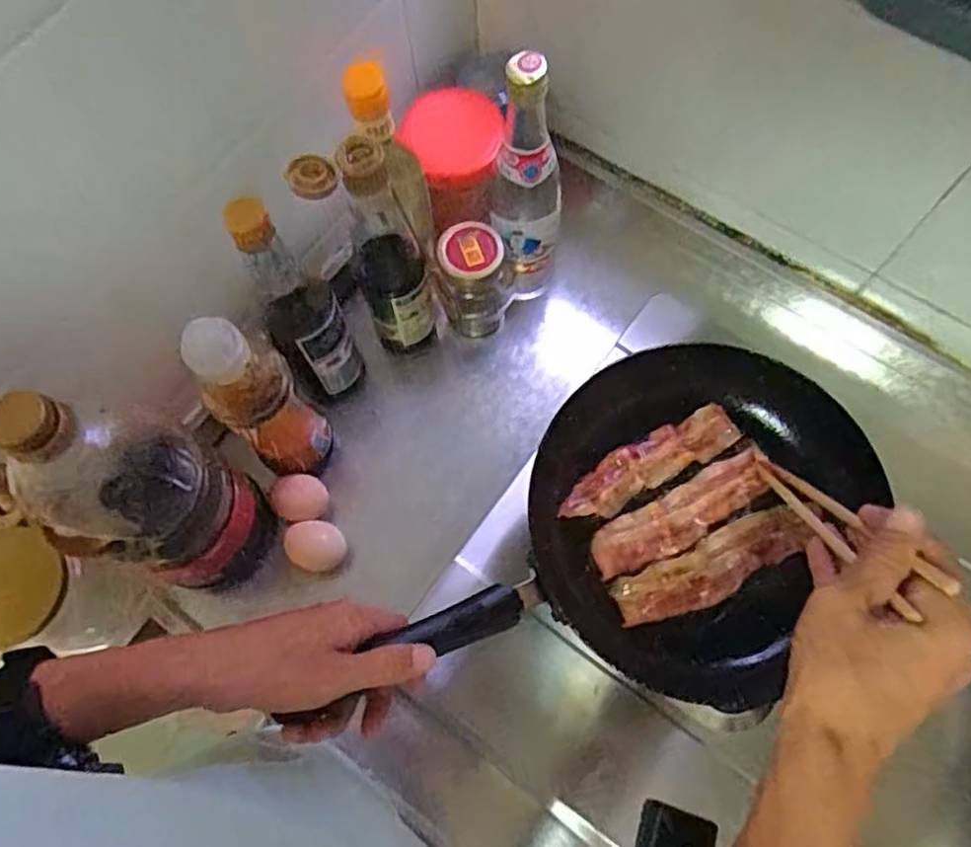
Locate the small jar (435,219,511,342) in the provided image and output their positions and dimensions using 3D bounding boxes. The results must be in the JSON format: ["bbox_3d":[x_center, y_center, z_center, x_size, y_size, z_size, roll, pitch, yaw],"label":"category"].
[{"bbox_3d":[-0.010,-0.130,0.670,0.069,0.129,0.058,-10,70,-2],"label":"small jar"}]

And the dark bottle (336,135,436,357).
[{"bbox_3d":[-0.085,-0.142,0.617,0.062,0.257,0.061,-17,71,-4],"label":"dark bottle"}]

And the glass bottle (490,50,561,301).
[{"bbox_3d":[0.038,-0.197,0.623,0.064,0.294,0.065,5,71,3],"label":"glass bottle"}]

